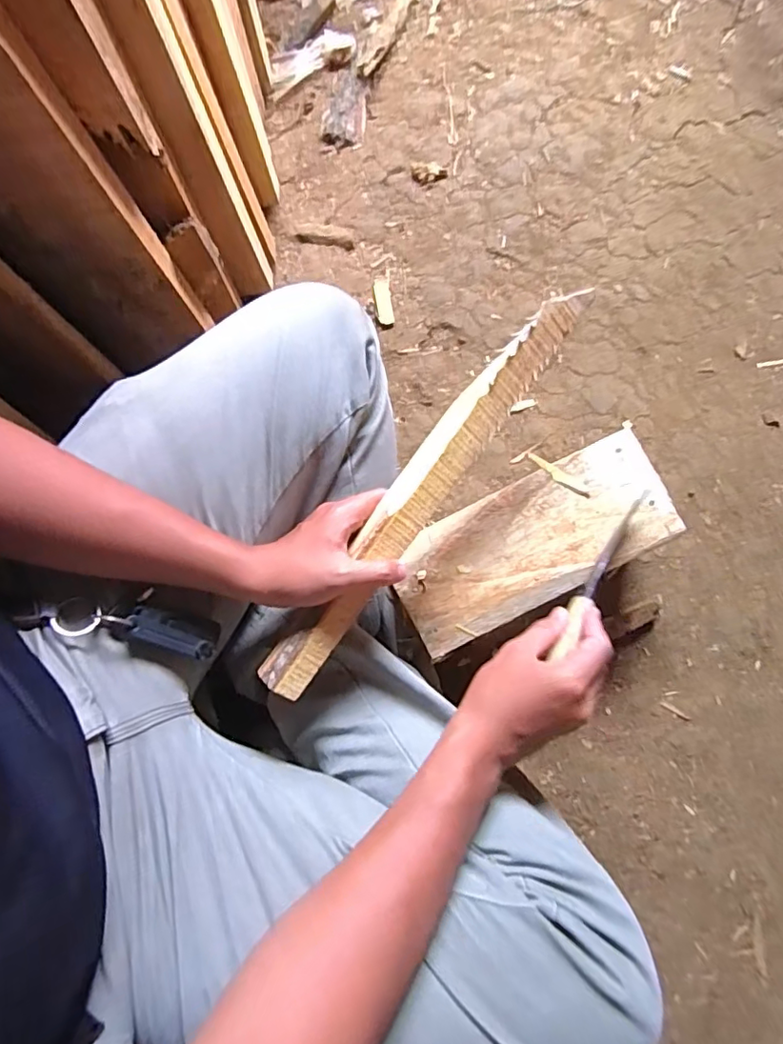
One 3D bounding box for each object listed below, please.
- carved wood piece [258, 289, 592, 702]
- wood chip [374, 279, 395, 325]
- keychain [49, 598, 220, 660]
[{"bbox_3d":[0.026,-0.029,0.451,0.041,0.022,0.396,36,87,6],"label":"carved wood piece"},{"bbox_3d":[-0.011,-0.294,0.743,0.022,0.008,0.069,-8,80,-2],"label":"wood chip"},{"bbox_3d":[-0.187,0.078,0.413,0.112,0.023,0.029,16,79,-23],"label":"keychain"}]

